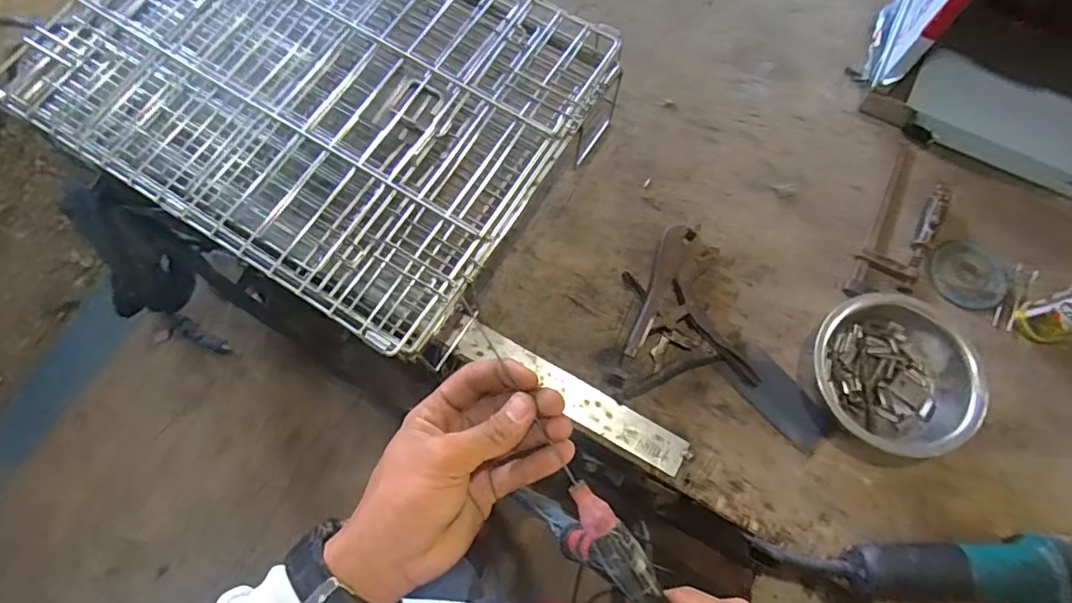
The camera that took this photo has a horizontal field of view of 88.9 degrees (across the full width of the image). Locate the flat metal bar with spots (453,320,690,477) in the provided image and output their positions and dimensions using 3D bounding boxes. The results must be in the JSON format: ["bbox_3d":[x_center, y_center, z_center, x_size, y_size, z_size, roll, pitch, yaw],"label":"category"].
[{"bbox_3d":[0.042,0.115,0.663,0.296,0.011,0.046,29,83,7],"label":"flat metal bar with spots"}]

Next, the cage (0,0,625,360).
[{"bbox_3d":[-0.287,-0.292,0.674,0.675,0.076,0.474,31,74,9],"label":"cage"}]

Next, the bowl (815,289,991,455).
[{"bbox_3d":[0.418,0.085,0.649,0.186,0.055,0.177,22,72,6],"label":"bowl"}]

